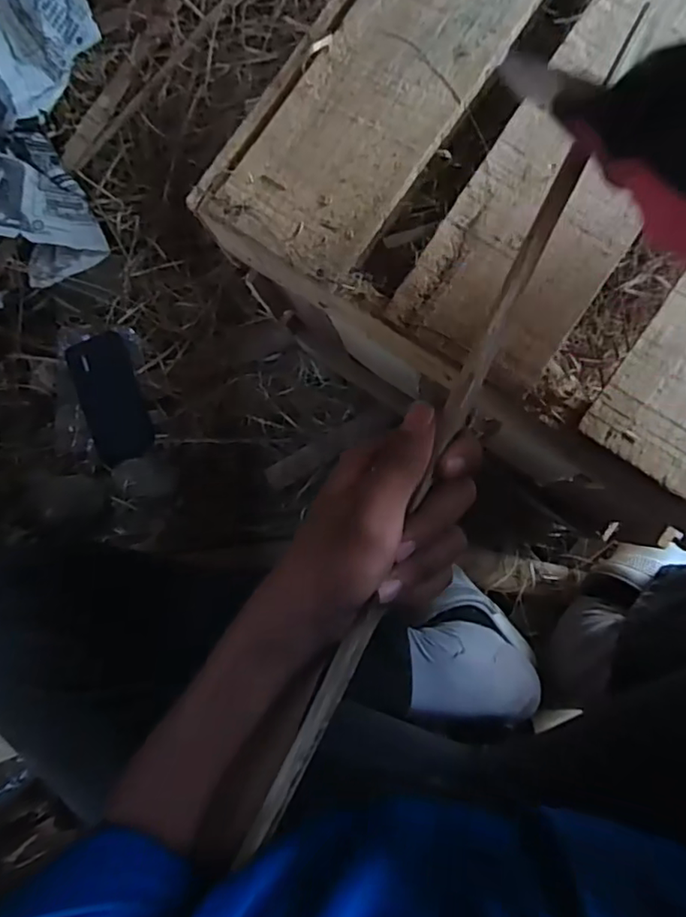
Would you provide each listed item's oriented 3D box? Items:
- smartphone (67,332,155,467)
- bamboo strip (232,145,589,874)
[{"bbox_3d":[-0.303,-0.078,0.772,0.079,0.017,0.167,-19,91,-3],"label":"smartphone"},{"bbox_3d":[0.028,0.041,0.297,0.015,0.019,0.388,24,100,5],"label":"bamboo strip"}]

